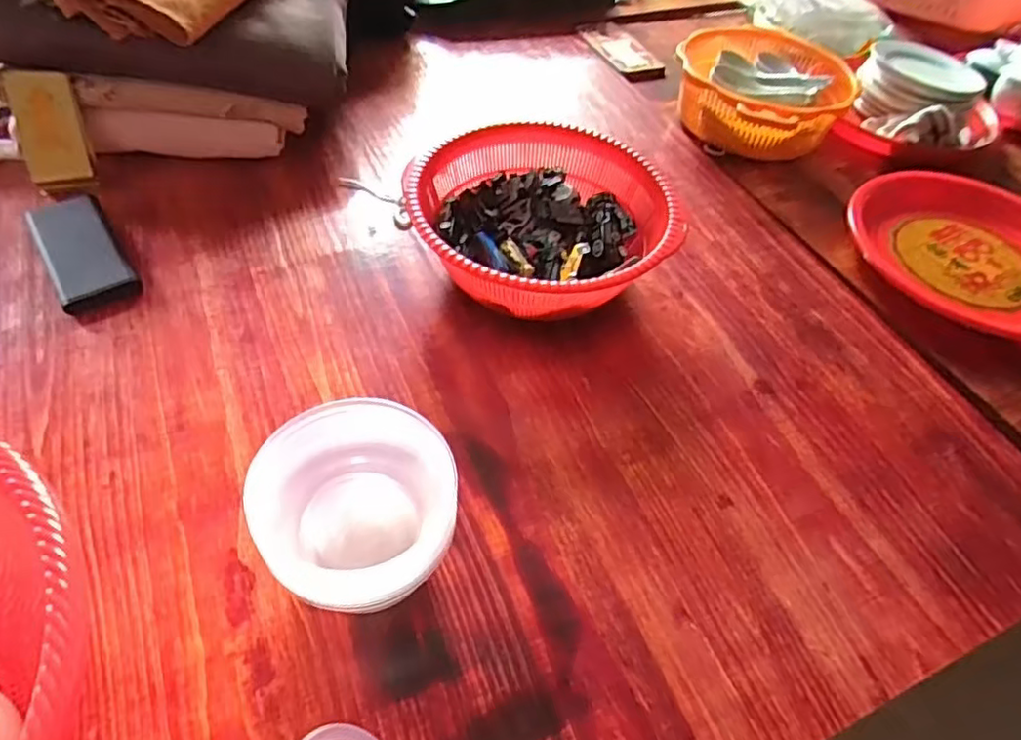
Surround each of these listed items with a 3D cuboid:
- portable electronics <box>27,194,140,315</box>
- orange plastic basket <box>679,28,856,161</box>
[{"bbox_3d":[-0.389,-0.107,0.589,0.061,0.022,0.141,-28,57,-25],"label":"portable electronics"},{"bbox_3d":[0.312,-0.357,0.823,0.202,0.076,0.264,13,50,6],"label":"orange plastic basket"}]

